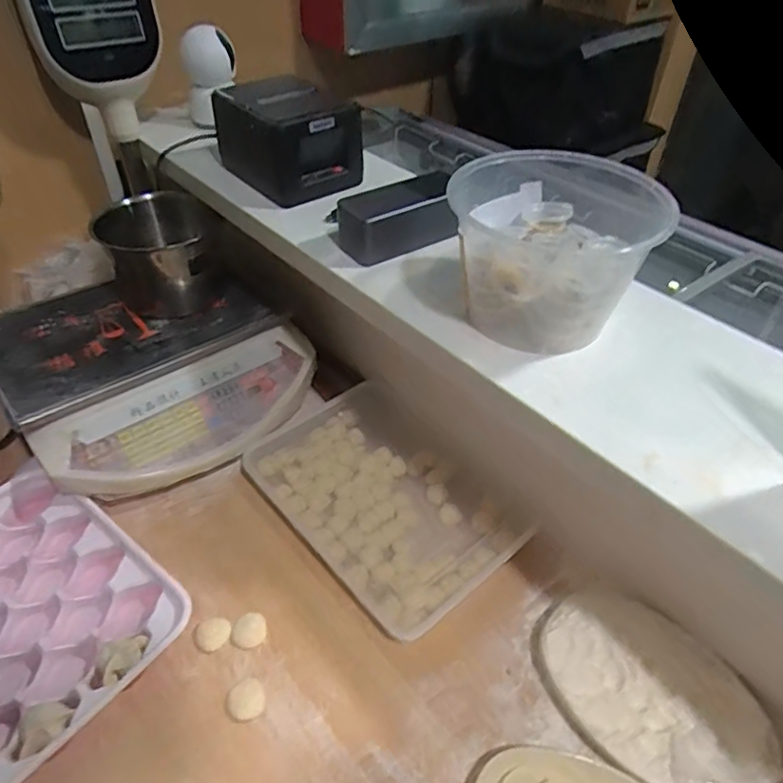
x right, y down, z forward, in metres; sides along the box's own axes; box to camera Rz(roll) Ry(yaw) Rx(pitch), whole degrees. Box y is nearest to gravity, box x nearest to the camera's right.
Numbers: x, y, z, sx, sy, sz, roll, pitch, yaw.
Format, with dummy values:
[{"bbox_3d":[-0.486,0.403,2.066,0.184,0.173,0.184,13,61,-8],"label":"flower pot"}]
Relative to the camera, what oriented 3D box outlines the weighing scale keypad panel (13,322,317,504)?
[{"bbox_3d":[-0.233,0.032,0.697,0.318,0.060,0.124,-29,82,-29],"label":"weighing scale keypad panel"}]

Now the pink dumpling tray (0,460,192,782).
[{"bbox_3d":[-0.351,0.209,0.549,0.276,0.034,0.223,30,50,27],"label":"pink dumpling tray"}]

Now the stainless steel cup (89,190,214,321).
[{"bbox_3d":[-0.296,-0.172,0.741,0.123,0.099,0.138,-14,46,-16],"label":"stainless steel cup"}]

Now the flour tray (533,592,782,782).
[{"bbox_3d":[0.222,0.260,0.510,0.131,0.043,0.199,-30,52,-29],"label":"flour tray"}]

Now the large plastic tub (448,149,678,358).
[{"bbox_3d":[0.130,-0.116,0.485,0.161,0.110,0.142,14,45,12],"label":"large plastic tub"}]

